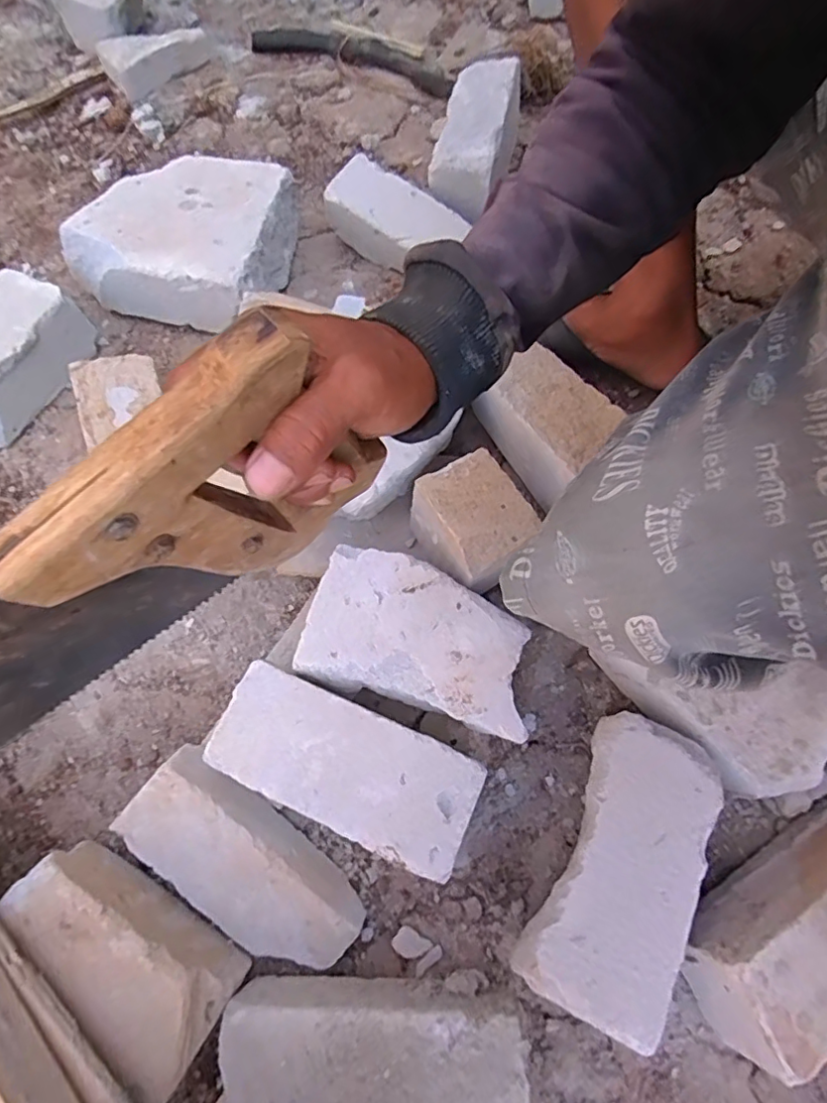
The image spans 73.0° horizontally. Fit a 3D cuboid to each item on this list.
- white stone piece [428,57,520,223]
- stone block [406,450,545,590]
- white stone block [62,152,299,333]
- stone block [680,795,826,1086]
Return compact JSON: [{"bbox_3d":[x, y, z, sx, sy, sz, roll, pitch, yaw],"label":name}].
[{"bbox_3d":[0.077,-0.506,0.680,0.092,0.052,0.221,14,75,2],"label":"white stone piece"},{"bbox_3d":[0.055,-0.024,0.498,0.077,0.074,0.097,-34,79,-10],"label":"stone block"},{"bbox_3d":[-0.262,-0.369,0.652,0.240,0.102,0.198,18,75,3],"label":"white stone block"},{"bbox_3d":[0.293,0.271,0.405,0.204,0.091,0.090,-26,70,-11],"label":"stone block"}]

